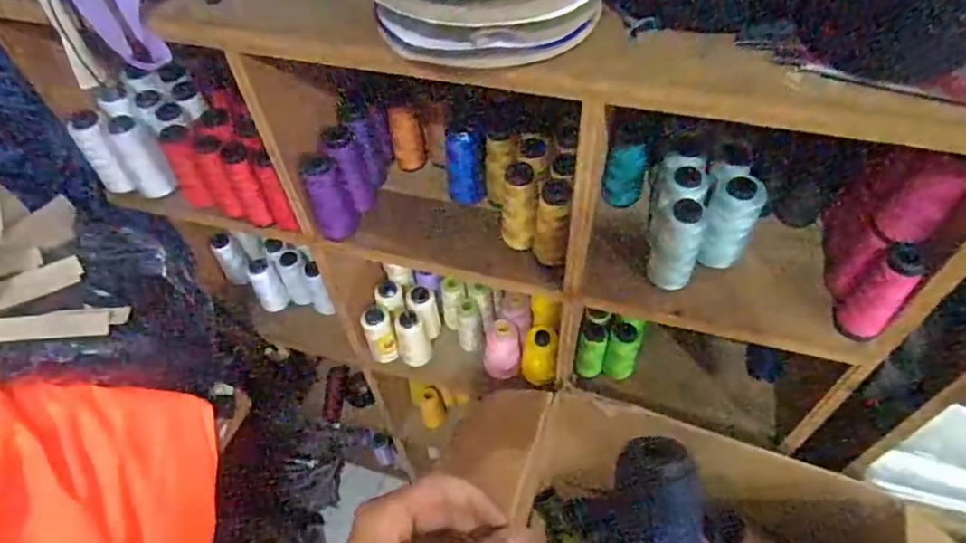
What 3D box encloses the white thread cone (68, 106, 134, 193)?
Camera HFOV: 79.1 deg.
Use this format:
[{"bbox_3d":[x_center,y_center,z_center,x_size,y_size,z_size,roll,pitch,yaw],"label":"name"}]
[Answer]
[{"bbox_3d":[-0.502,-0.153,0.780,0.047,0.121,0.047,-35,58,-22],"label":"white thread cone"}]

